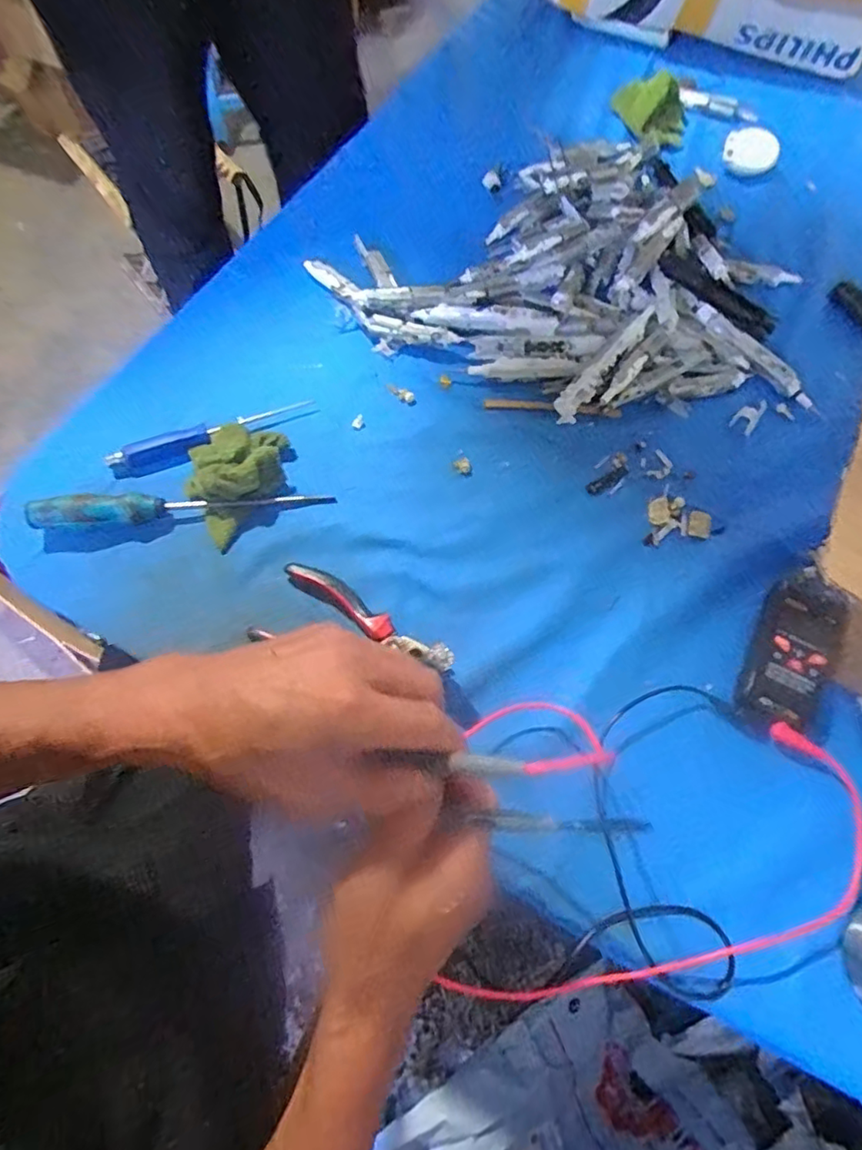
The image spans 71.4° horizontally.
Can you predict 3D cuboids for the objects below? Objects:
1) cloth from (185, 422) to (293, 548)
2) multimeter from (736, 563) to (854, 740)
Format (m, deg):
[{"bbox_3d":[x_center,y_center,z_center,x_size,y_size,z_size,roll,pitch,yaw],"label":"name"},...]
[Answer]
[{"bbox_3d":[-0.182,-0.096,0.533,0.090,0.038,0.114,34,69,13],"label":"cloth"},{"bbox_3d":[0.290,0.058,0.475,0.063,0.026,0.145,27,68,11],"label":"multimeter"}]

